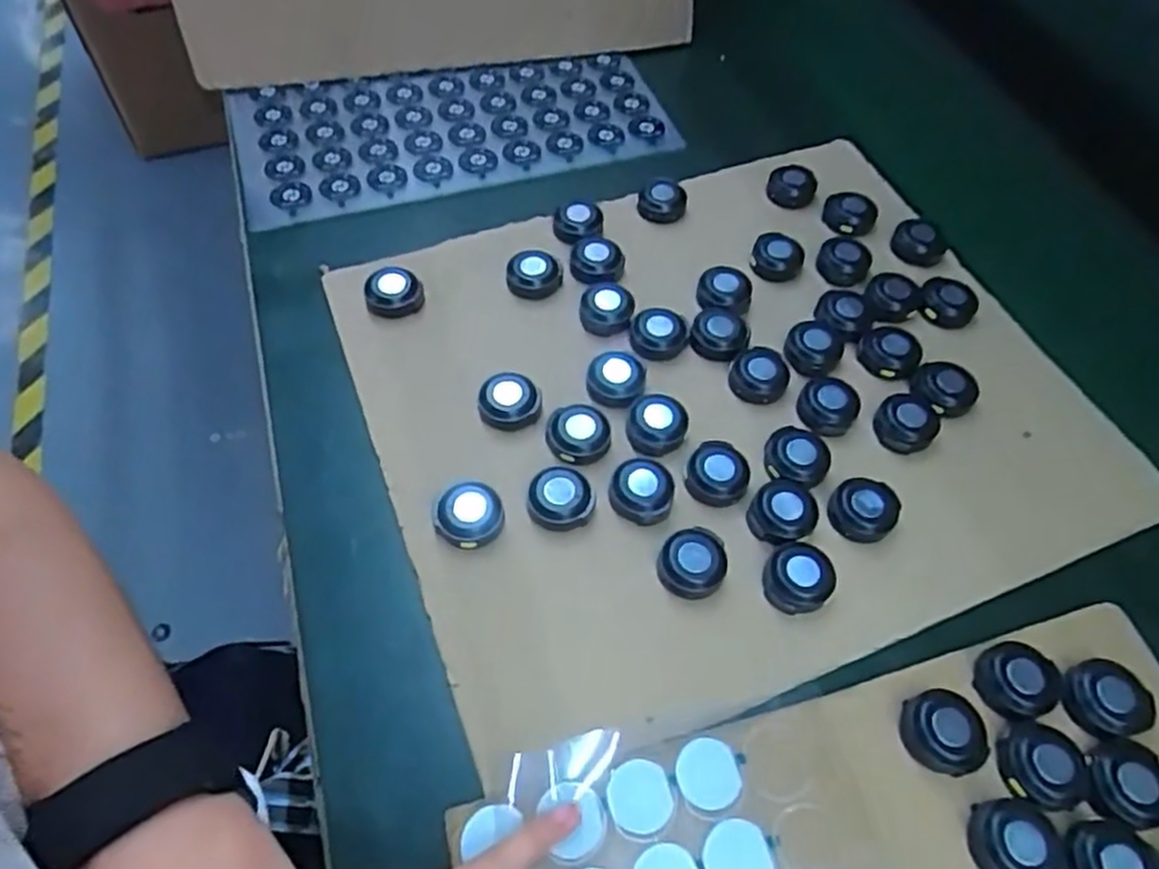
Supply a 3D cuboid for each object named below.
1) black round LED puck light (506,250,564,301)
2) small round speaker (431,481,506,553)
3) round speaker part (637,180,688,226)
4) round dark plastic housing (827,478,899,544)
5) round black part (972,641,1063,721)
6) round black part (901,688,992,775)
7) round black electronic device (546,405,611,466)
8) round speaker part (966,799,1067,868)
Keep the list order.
[{"bbox_3d":[-0.025,-0.090,0.417,0.030,0.013,0.025,-3,57,-2],"label":"black round LED puck light"},{"bbox_3d":[-0.050,0.036,0.338,0.031,0.012,0.029,0,57,0],"label":"small round speaker"},{"bbox_3d":[0.051,-0.144,0.457,0.028,0.016,0.028,0,57,0],"label":"round speaker part"},{"bbox_3d":[0.133,0.034,0.347,0.029,0.012,0.030,0,57,0],"label":"round dark plastic housing"},{"bbox_3d":[0.179,0.099,0.303,0.032,0.010,0.029,-31,62,-19],"label":"round black part"},{"bbox_3d":[0.143,0.116,0.291,0.029,0.010,0.029,0,57,0],"label":"round black part"},{"bbox_3d":[-0.001,-0.002,0.360,0.028,0.012,0.031,-21,59,-13],"label":"round black electronic device"},{"bbox_3d":[0.160,0.148,0.268,0.032,0.012,0.030,0,57,0],"label":"round speaker part"}]

